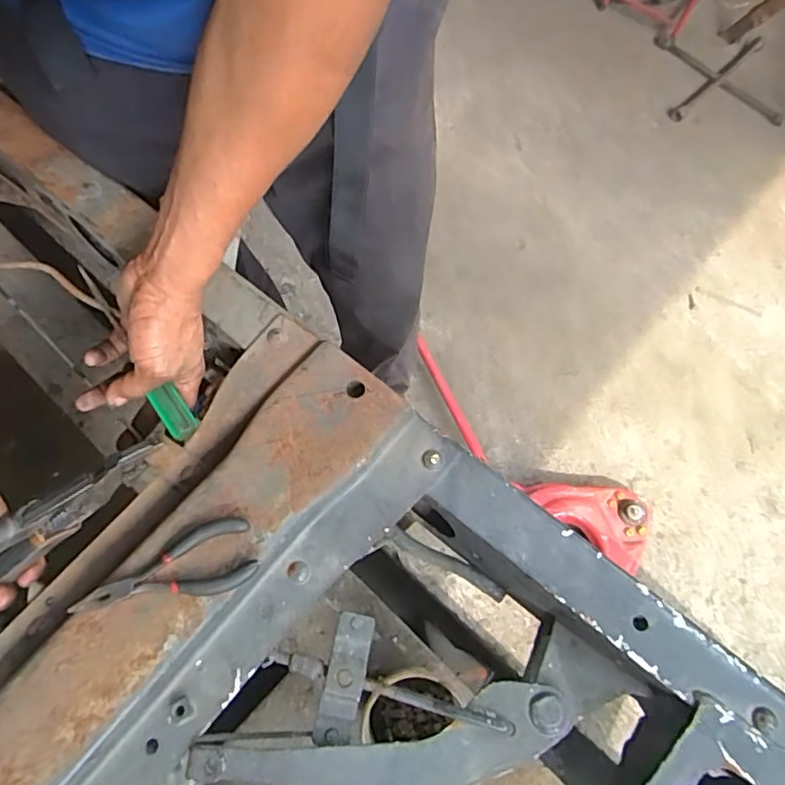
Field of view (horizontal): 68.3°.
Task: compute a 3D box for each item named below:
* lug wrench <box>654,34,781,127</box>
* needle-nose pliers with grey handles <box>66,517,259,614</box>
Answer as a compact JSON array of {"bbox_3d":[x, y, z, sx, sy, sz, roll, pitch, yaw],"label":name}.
[{"bbox_3d":[0.812,-0.788,1.444,0.270,0.036,0.271,1,70,-2],"label":"lug wrench"},{"bbox_3d":[-0.152,0.120,0.386,0.118,0.011,0.046,-16,69,-7],"label":"needle-nose pliers with grey handles"}]

